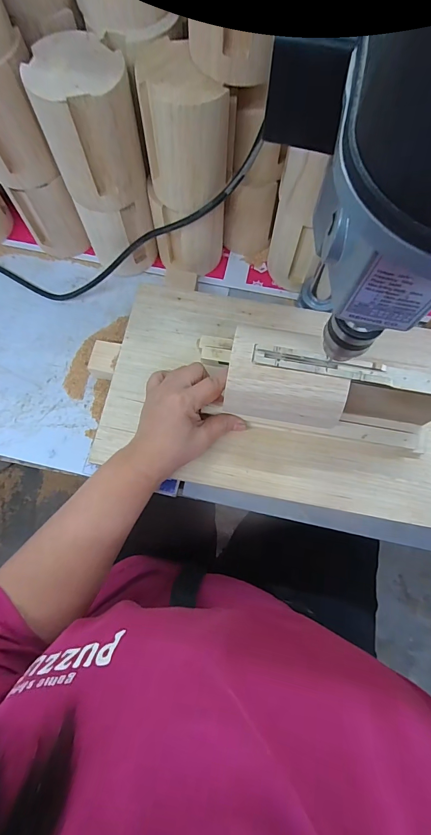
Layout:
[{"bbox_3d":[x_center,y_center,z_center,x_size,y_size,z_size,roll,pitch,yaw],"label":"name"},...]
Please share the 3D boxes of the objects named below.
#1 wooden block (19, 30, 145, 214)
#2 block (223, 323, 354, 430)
[{"bbox_3d":[-0.111,-0.255,0.328,0.078,0.097,0.078,-13,76,-3],"label":"wooden block"},{"bbox_3d":[0.060,-0.034,0.309,0.097,0.041,0.063,9,74,3],"label":"block"}]

